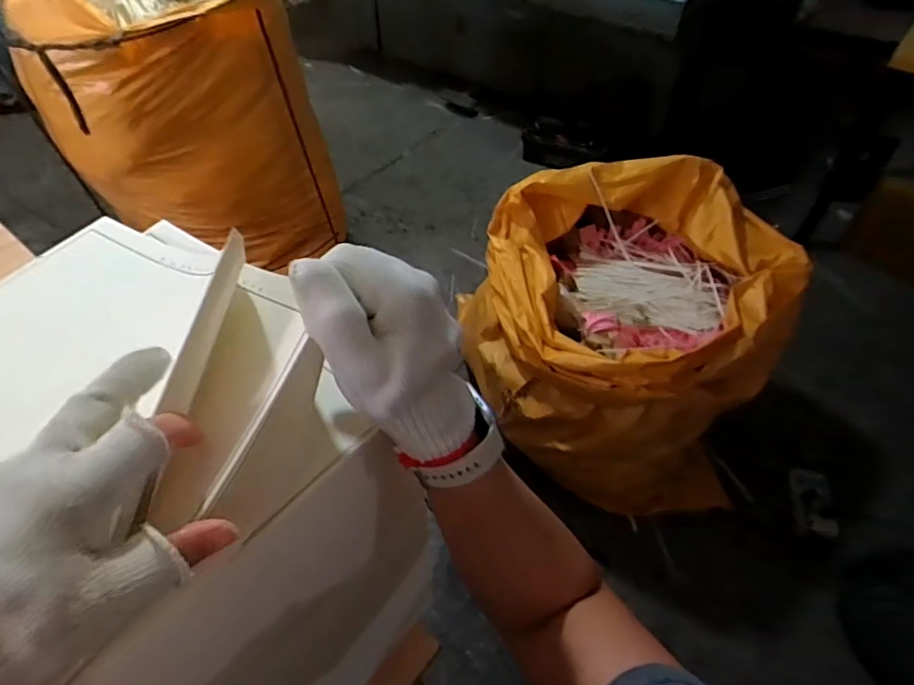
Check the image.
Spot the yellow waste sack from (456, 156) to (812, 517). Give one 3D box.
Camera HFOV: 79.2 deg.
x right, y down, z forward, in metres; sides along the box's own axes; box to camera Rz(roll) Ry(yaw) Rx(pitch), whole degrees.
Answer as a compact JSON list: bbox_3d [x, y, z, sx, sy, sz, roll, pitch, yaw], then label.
[{"bbox_3d":[0.379,-0.003,1.369,0.660,0.636,0.563,5,49,5],"label":"yellow waste sack"}]

